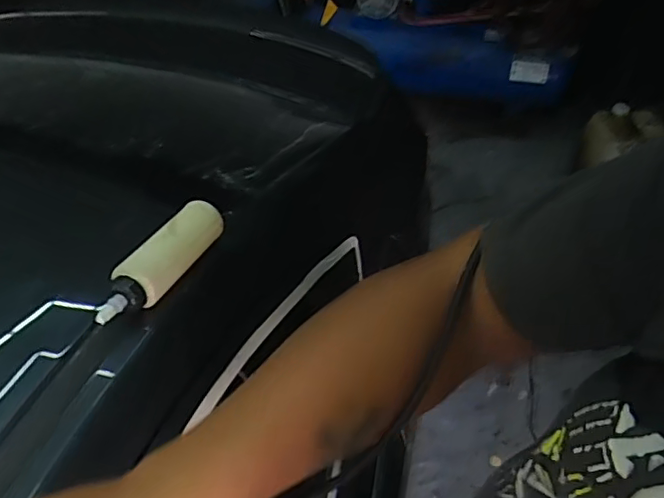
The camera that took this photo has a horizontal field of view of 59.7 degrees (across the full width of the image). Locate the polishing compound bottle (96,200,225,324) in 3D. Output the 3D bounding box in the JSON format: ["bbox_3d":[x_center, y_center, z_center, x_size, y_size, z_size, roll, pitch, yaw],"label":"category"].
[{"bbox_3d":[-0.179,0.011,0.625,0.047,0.055,0.197,17,50,15],"label":"polishing compound bottle"}]

